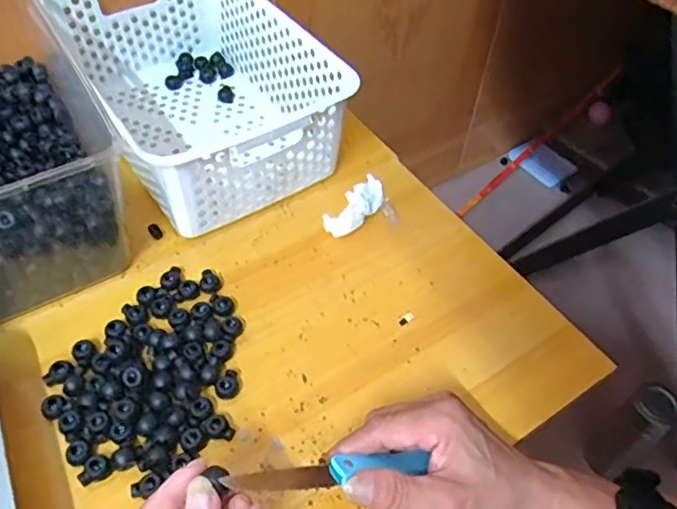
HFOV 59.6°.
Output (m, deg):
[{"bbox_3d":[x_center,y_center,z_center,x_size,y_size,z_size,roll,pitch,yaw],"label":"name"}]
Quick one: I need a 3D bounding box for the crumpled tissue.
[{"bbox_3d":[0.018,-0.048,0.564,0.031,0.024,0.080,27,55,19],"label":"crumpled tissue"}]

